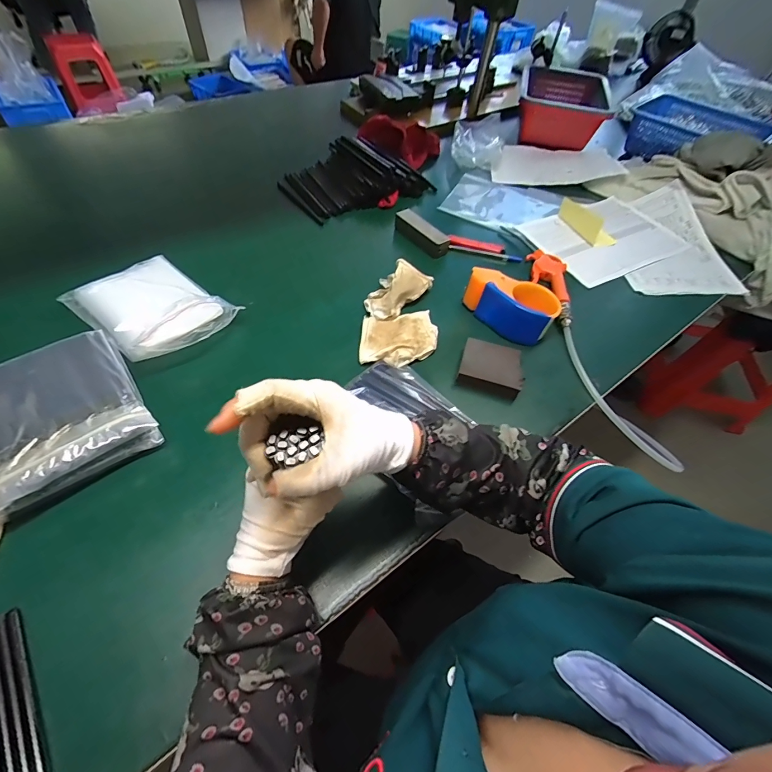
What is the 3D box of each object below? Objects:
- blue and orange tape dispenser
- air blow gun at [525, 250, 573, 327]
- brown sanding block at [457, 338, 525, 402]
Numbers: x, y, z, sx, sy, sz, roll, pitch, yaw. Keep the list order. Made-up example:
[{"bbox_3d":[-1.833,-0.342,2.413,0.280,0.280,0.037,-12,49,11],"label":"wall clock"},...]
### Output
[{"bbox_3d":[0.183,-0.120,0.543,0.136,0.065,0.068,27,57,14],"label":"blue and orange tape dispenser"},{"bbox_3d":[0.281,-0.170,0.604,0.055,0.026,0.193,3,54,-3],"label":"air blow gun"},{"bbox_3d":[0.143,-0.025,0.493,0.079,0.022,0.075,18,55,8],"label":"brown sanding block"}]

